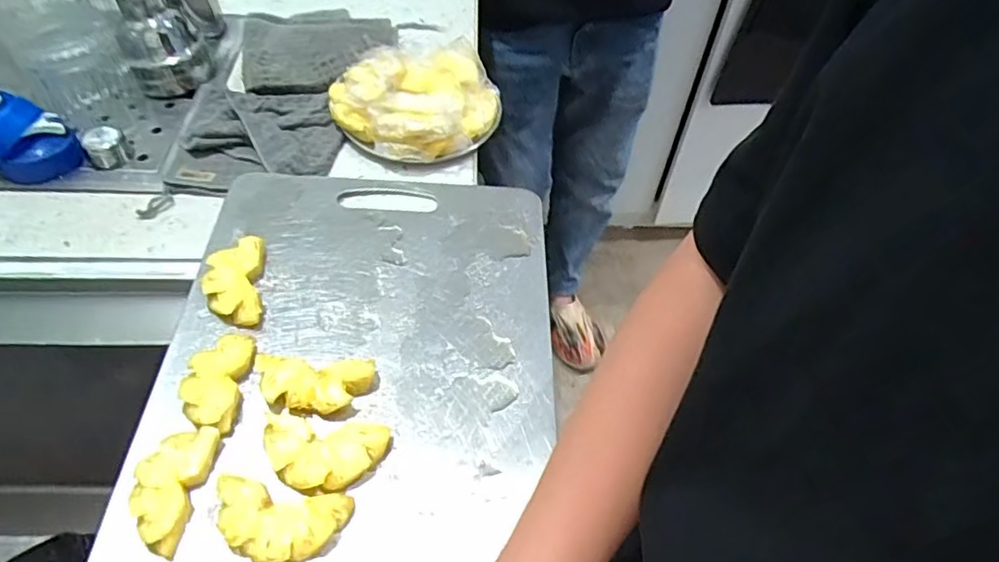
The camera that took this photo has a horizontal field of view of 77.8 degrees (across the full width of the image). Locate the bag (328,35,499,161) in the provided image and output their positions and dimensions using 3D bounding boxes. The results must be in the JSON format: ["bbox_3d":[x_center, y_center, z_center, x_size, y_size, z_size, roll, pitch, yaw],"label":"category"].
[{"bbox_3d":[-0.079,-0.183,0.612,0.135,0.051,0.139,29,56,17],"label":"bag"}]

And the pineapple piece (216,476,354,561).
[{"bbox_3d":[-0.134,0.146,0.374,0.080,0.011,0.044,7,53,2],"label":"pineapple piece"}]

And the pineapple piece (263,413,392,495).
[{"bbox_3d":[-0.117,0.113,0.406,0.081,0.019,0.047,8,53,2],"label":"pineapple piece"}]

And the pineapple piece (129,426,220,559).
[{"bbox_3d":[-0.205,0.126,0.383,0.039,0.013,0.074,10,53,4],"label":"pineapple piece"}]

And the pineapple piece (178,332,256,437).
[{"bbox_3d":[-0.197,0.067,0.428,0.043,0.012,0.075,3,53,-2],"label":"pineapple piece"}]

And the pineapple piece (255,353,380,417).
[{"bbox_3d":[-0.129,0.073,0.432,0.081,0.019,0.037,1,53,-3],"label":"pineapple piece"}]

